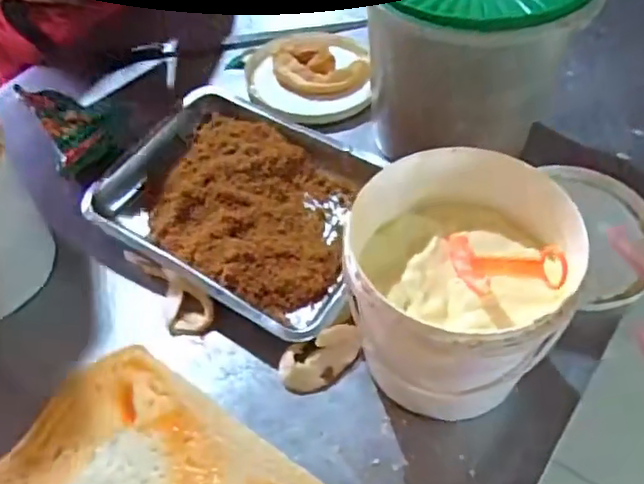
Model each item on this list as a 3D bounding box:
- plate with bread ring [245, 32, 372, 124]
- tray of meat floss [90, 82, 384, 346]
[{"bbox_3d":[-0.016,-0.241,0.908,0.181,0.043,0.162,-6,53,-2],"label":"plate with bread ring"},{"bbox_3d":[-0.085,-0.041,0.765,0.352,0.051,0.259,29,60,22],"label":"tray of meat floss"}]

